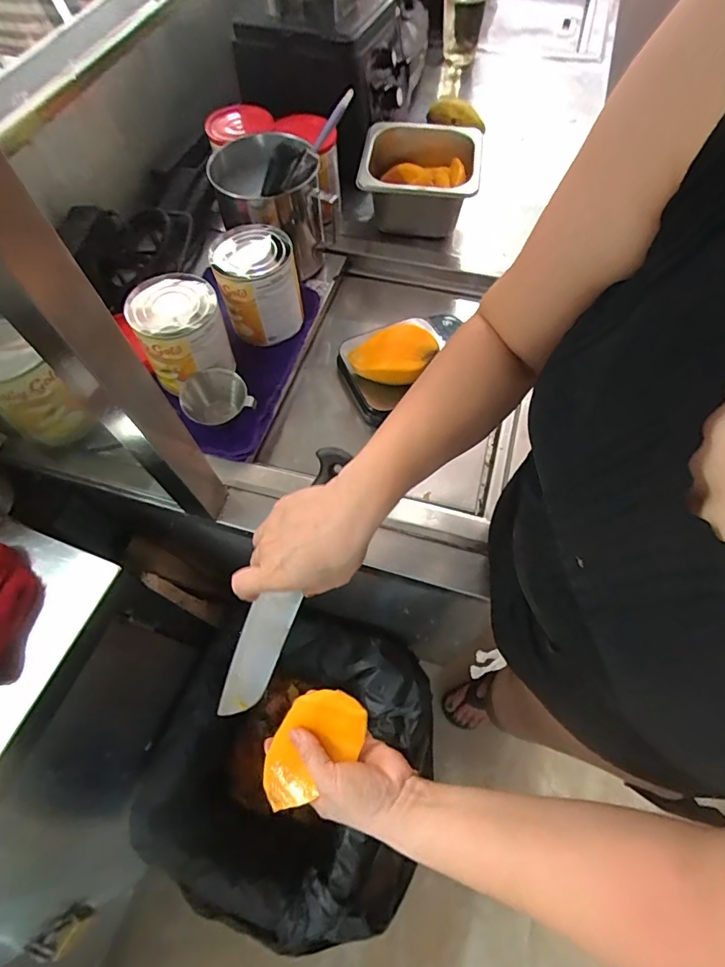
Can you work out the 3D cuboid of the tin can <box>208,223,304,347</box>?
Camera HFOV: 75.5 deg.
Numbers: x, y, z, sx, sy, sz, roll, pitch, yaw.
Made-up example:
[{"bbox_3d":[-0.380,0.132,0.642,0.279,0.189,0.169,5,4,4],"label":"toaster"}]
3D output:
[{"bbox_3d":[-0.134,-0.254,0.607,0.094,0.104,0.099,0,63,1],"label":"tin can"}]

